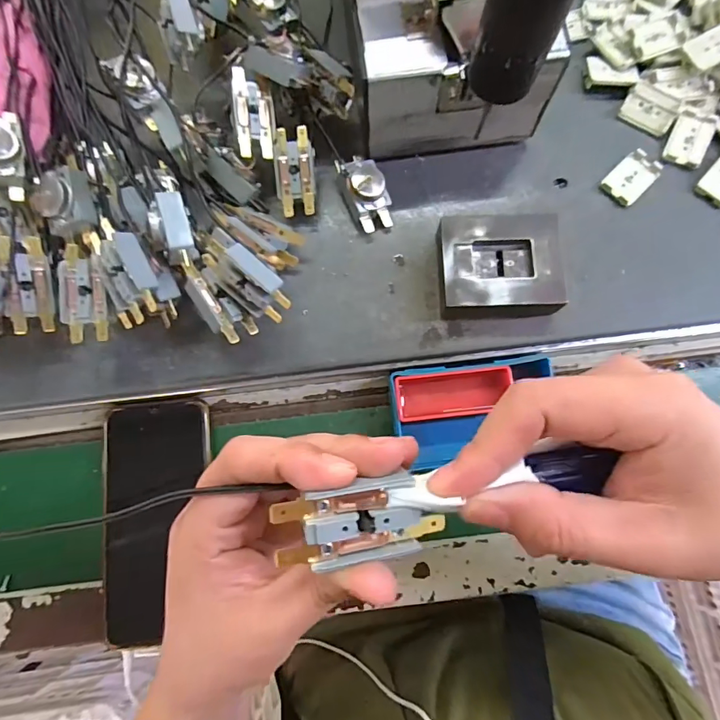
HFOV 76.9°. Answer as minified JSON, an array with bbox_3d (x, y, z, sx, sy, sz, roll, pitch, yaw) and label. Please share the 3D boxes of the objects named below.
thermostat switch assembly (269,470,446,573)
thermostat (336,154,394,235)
[{"bbox_3d":[0.001,0.056,0.156,0.053,0.020,0.028,-7,85,1],"label":"thermostat switch assembly"},{"bbox_3d":[0.004,-0.122,0.329,0.028,0.029,0.056,-25,81,-3],"label":"thermostat"}]

